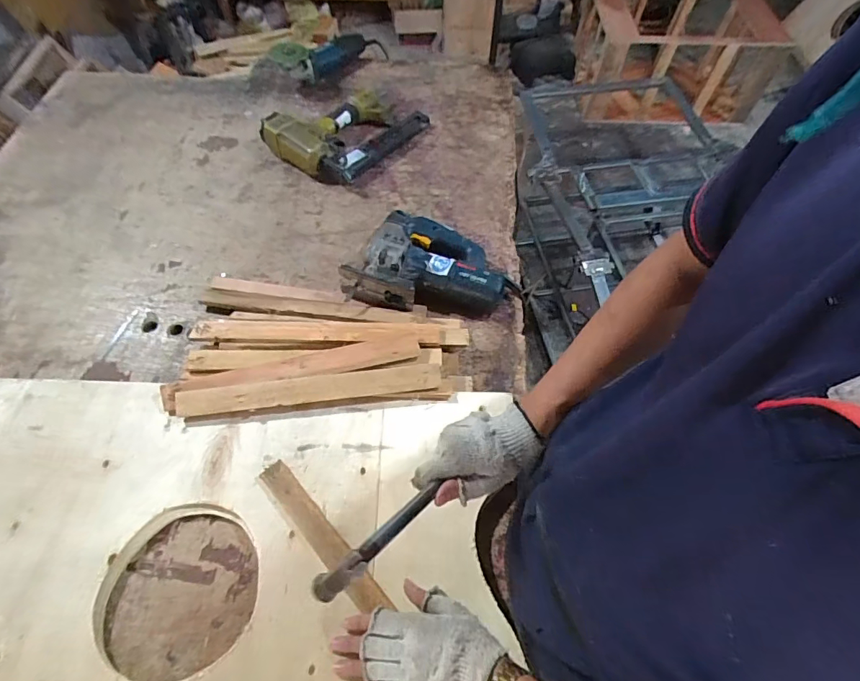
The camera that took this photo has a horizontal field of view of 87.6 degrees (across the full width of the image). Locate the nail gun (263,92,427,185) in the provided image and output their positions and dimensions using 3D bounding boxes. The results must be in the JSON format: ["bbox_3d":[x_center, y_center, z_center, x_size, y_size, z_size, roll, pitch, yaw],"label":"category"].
[{"bbox_3d":[-0.169,-0.454,0.973,0.307,0.086,0.219,-40,67,-22],"label":"nail gun"}]

